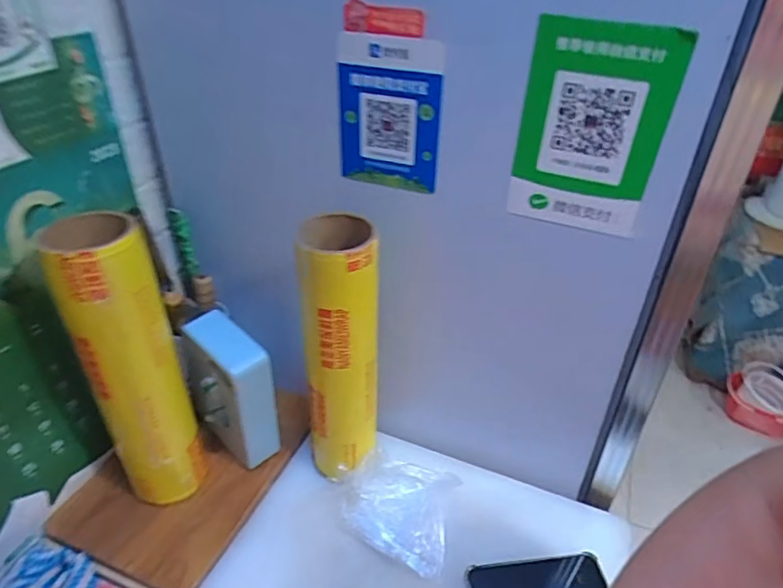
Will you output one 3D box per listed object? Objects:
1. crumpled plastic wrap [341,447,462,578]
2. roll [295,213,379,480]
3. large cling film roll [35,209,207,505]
[{"bbox_3d":[0.006,0.257,0.664,0.137,0.044,0.119,12,36,15],"label":"crumpled plastic wrap"},{"bbox_3d":[-0.057,0.067,0.628,0.081,0.303,0.090,0,35,-3],"label":"roll"},{"bbox_3d":[-0.286,0.082,0.609,0.091,0.349,0.095,-18,39,-25],"label":"large cling film roll"}]

